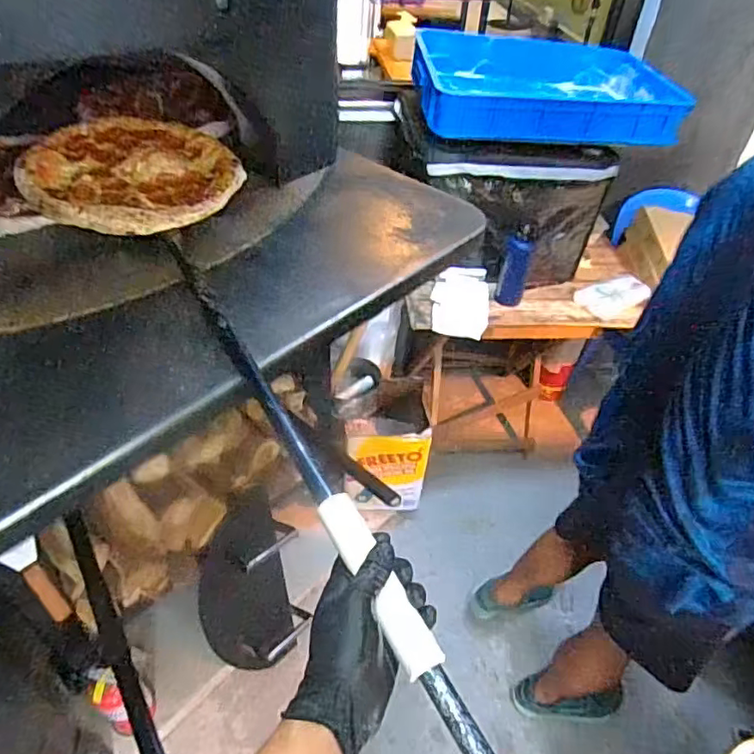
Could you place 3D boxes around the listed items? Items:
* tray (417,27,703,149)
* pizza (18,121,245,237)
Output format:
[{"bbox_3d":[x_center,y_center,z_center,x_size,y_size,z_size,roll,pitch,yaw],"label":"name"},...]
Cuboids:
[{"bbox_3d":[0.416,-0.758,1.494,0.630,0.116,0.492,3,44,-1],"label":"tray"},{"bbox_3d":[-0.335,-0.288,0.798,0.278,0.038,0.279,2,44,-2],"label":"pizza"}]

